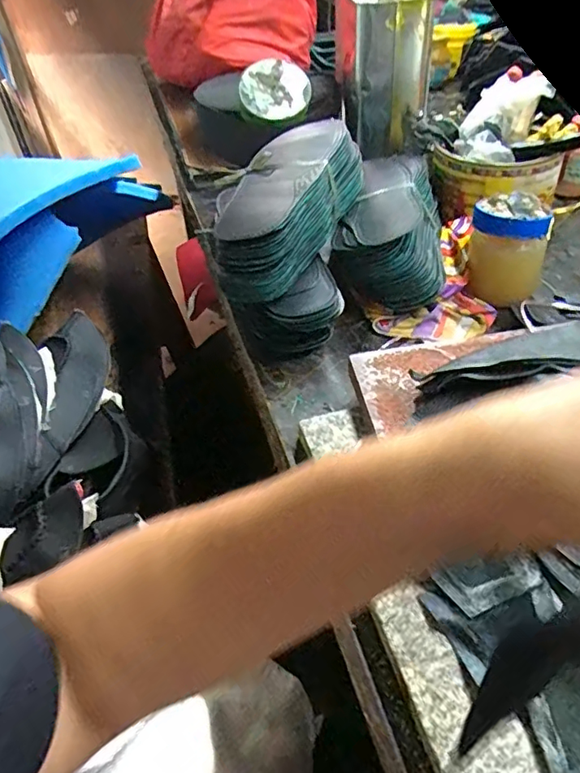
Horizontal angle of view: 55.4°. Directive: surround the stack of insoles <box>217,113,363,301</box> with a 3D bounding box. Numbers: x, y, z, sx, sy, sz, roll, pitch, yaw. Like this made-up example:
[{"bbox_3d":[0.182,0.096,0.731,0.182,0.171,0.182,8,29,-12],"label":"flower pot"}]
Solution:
[{"bbox_3d":[0.001,-0.200,0.580,0.105,0.061,0.265,11,46,17],"label":"stack of insoles"}]

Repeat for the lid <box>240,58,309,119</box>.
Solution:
[{"bbox_3d":[-0.027,-0.437,0.807,0.108,0.017,0.094,-27,81,-12],"label":"lid"}]

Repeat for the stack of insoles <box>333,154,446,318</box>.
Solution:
[{"bbox_3d":[0.119,-0.196,0.635,0.108,0.080,0.253,4,44,9],"label":"stack of insoles"}]

